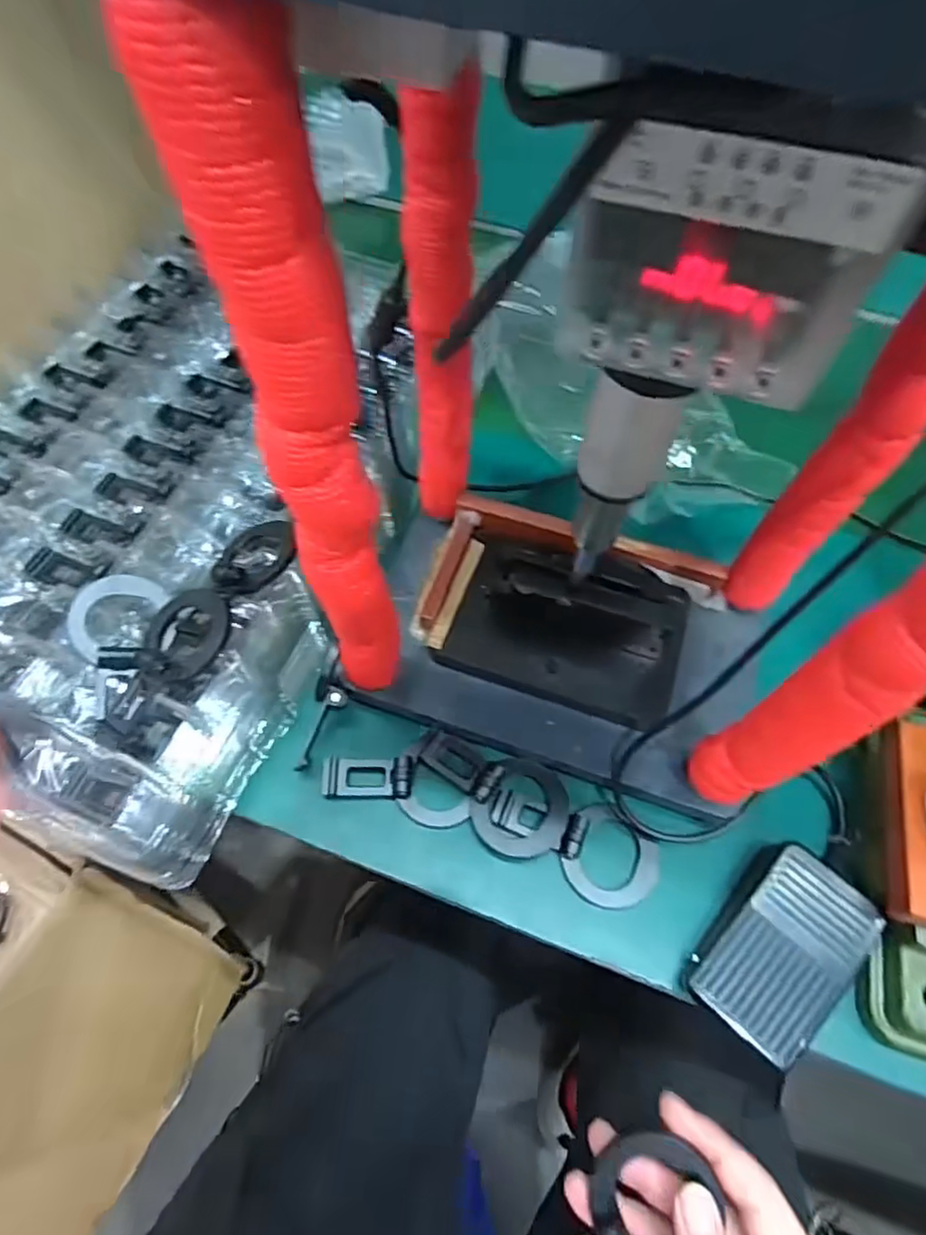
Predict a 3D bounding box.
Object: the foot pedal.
[{"bbox_3d":[0.172,0.177,0.345,0.066,0.035,0.093,36,64,17],"label":"foot pedal"}]

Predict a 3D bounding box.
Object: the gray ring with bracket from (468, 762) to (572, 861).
[{"bbox_3d":[0.037,0.115,0.381,0.052,0.007,0.057,1,59,-2],"label":"gray ring with bracket"}]

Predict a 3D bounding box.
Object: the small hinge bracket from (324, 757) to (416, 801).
[{"bbox_3d":[-0.058,0.099,0.395,0.055,0.014,0.024,3,59,-1],"label":"small hinge bracket"}]

